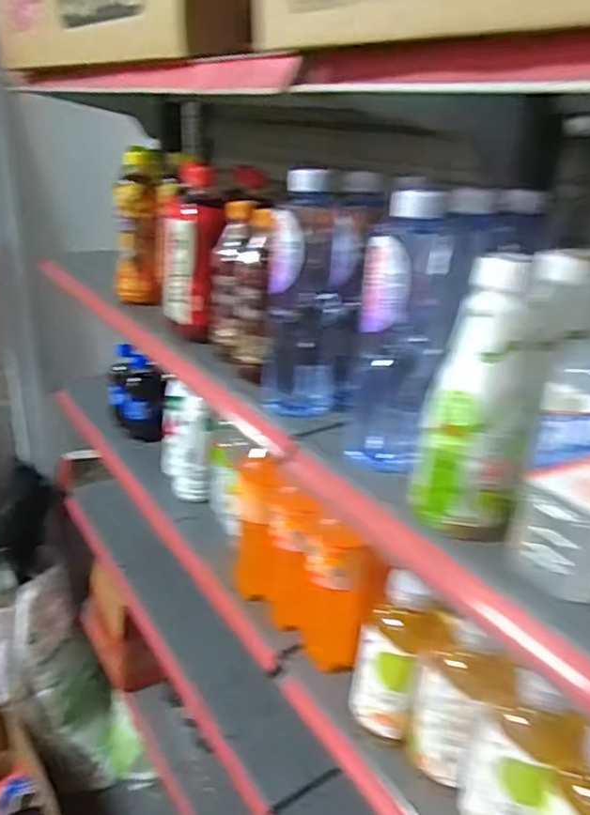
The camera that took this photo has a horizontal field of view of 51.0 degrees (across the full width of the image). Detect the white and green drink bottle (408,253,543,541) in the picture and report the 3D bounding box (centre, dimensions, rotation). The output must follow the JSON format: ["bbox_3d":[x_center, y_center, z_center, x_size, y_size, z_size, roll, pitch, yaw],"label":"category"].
[{"bbox_3d":[0.131,-0.005,0.435,0.073,0.182,0.072,11,25,16],"label":"white and green drink bottle"}]

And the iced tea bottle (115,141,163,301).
[{"bbox_3d":[-0.239,-0.276,0.950,0.067,0.219,0.067,0,24,-10],"label":"iced tea bottle"}]

